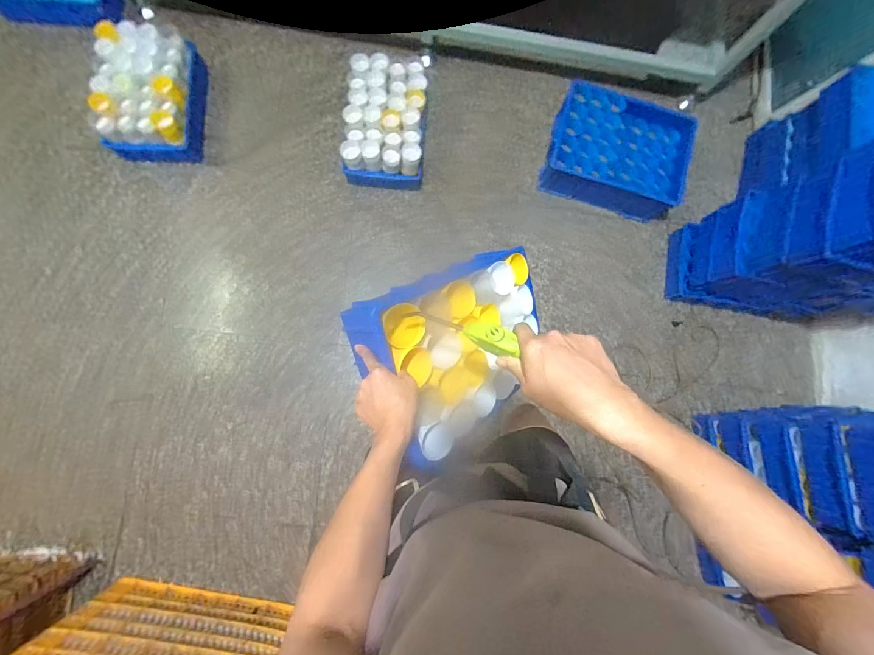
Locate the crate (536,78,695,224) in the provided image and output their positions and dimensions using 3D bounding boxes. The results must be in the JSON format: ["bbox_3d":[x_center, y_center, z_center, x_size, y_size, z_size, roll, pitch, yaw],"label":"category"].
[{"bbox_3d":[0.651,-0.636,1.345,0.490,0.154,0.369,15,79,0],"label":"crate"}]

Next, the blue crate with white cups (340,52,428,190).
[{"bbox_3d":[-0.183,-0.732,1.330,0.277,0.177,0.430,4,83,-3],"label":"blue crate with white cups"}]

